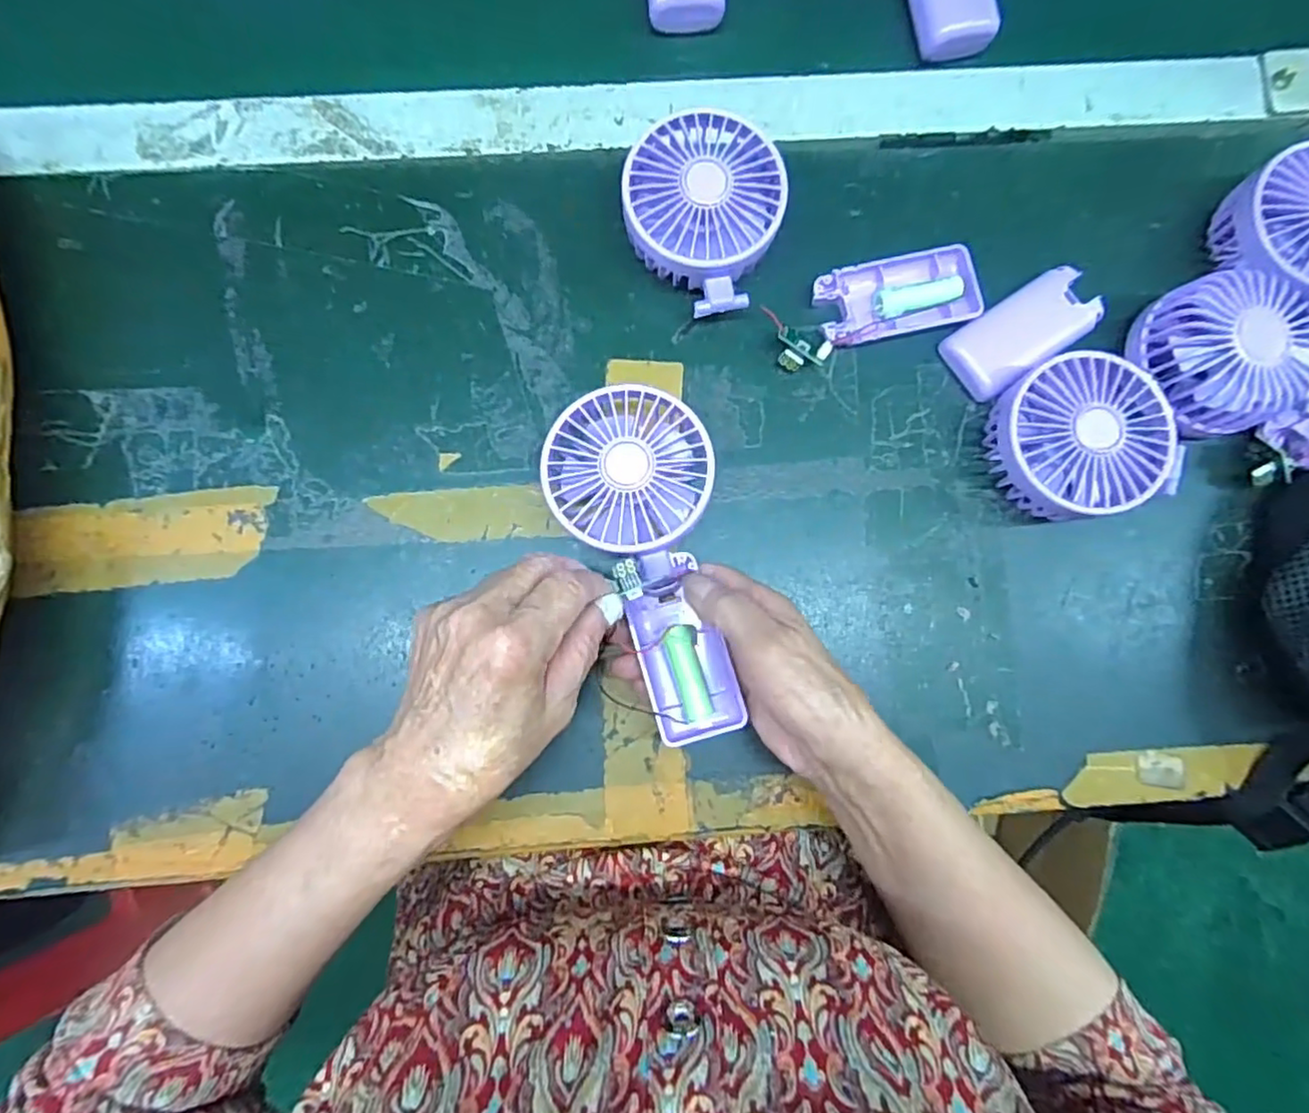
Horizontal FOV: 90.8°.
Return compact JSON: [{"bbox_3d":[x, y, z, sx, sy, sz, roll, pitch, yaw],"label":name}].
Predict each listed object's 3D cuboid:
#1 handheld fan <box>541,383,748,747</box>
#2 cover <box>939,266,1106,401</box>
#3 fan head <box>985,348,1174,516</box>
[{"bbox_3d":[-0.001,0.003,0.329,0.081,0.032,0.180,-14,91,-3],"label":"handheld fan"},{"bbox_3d":[0.211,-0.130,0.373,0.087,0.016,0.043,-35,86,-5],"label":"cover"},{"bbox_3d":[0.226,-0.063,0.351,0.087,0.045,0.082,0,84,-2],"label":"fan head"}]

